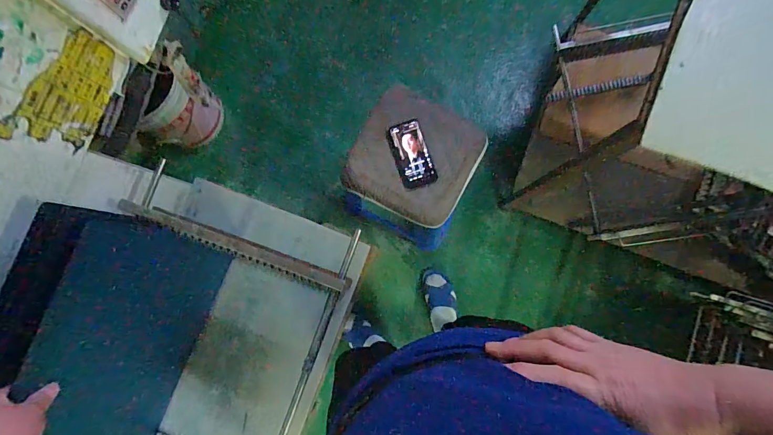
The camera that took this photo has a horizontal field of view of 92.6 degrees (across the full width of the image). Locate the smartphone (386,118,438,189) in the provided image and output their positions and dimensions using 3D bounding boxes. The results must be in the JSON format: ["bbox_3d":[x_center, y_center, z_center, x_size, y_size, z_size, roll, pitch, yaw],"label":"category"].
[{"bbox_3d":[0.061,-0.154,0.903,0.087,0.014,0.160,-19,83,0],"label":"smartphone"}]

